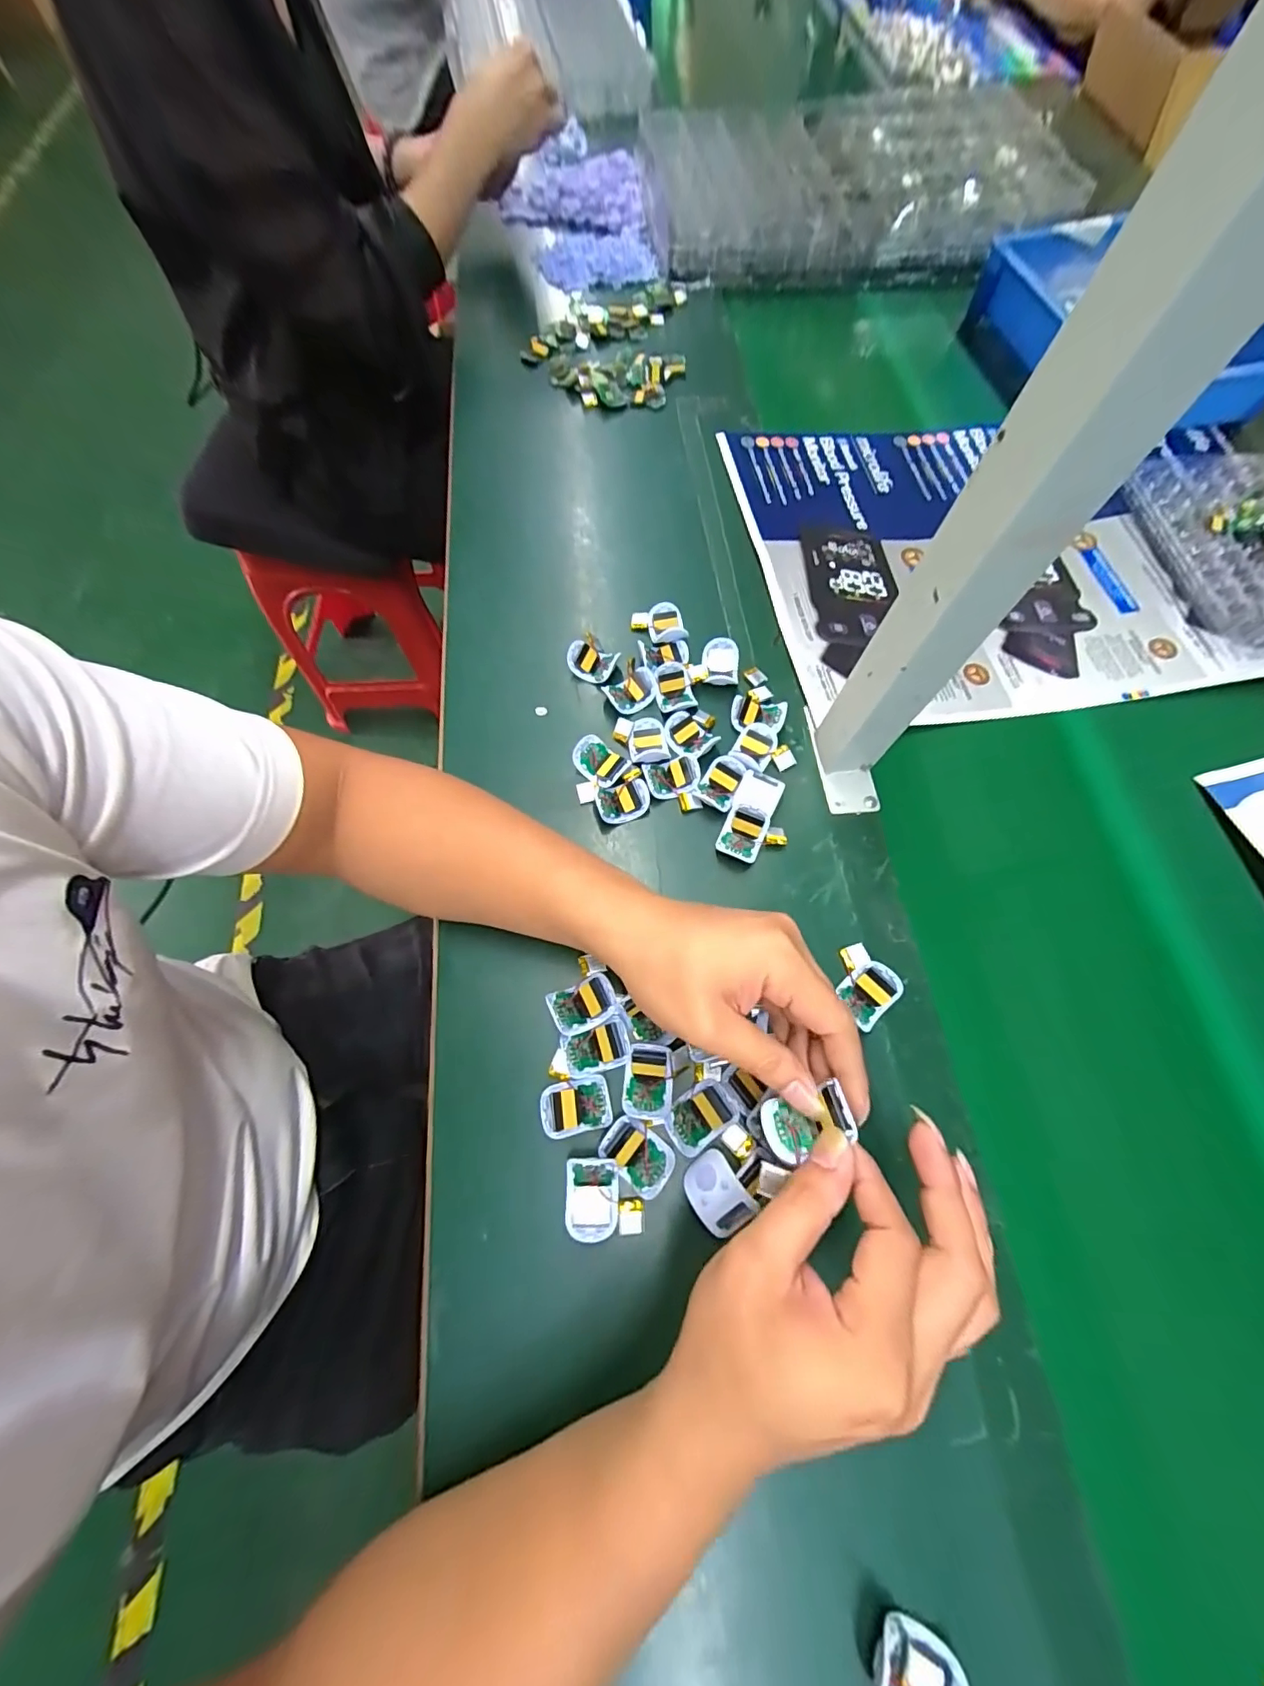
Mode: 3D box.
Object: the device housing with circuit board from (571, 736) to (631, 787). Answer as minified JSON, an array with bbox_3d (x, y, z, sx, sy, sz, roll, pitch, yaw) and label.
[{"bbox_3d":[-0.025,-0.063,0.416,0.028,0.010,0.042,-42,74,-15],"label":"device housing with circuit board"}]

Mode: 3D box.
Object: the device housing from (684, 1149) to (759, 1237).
[{"bbox_3d":[0.046,0.198,0.307,0.030,0.005,0.036,-42,45,-7],"label":"device housing"}]

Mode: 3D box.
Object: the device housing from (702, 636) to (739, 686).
[{"bbox_3d":[0.074,-0.151,0.450,0.029,0.014,0.039,4,68,2],"label":"device housing"}]

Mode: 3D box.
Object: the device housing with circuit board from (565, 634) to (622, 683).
[{"bbox_3d":[-0.034,-0.154,0.458,0.042,0.022,0.031,38,73,14],"label":"device housing with circuit board"}]

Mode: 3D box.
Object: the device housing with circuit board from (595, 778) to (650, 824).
[{"bbox_3d":[-0.007,-0.032,0.409,0.040,0.018,0.030,-13,69,-4],"label":"device housing with circuit board"}]

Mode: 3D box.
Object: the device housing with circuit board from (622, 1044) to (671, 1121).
[{"bbox_3d":[0.010,0.147,0.332,0.028,0.006,0.041,4,68,2],"label":"device housing with circuit board"}]

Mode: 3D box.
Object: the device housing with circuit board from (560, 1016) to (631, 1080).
[{"bbox_3d":[-0.023,0.131,0.340,0.041,0.007,0.027,-17,69,-6],"label":"device housing with circuit board"}]

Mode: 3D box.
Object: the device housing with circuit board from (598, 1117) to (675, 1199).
[{"bbox_3d":[0.003,0.185,0.318,0.042,0.008,0.031,35,73,13],"label":"device housing with circuit board"}]

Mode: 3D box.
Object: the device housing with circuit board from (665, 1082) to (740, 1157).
[{"bbox_3d":[0.043,0.167,0.324,0.042,0.009,0.029,-29,71,-10],"label":"device housing with circuit board"}]

